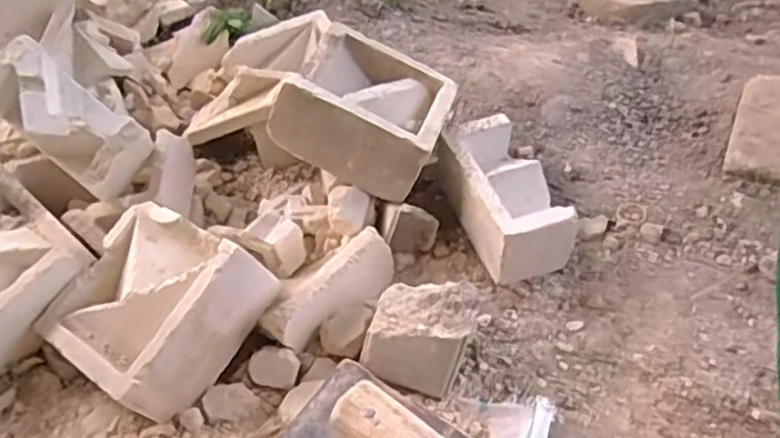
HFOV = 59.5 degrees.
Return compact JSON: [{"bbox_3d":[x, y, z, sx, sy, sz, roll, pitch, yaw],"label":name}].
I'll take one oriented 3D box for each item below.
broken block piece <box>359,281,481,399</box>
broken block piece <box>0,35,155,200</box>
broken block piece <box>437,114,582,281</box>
[{"bbox_3d":[0.035,0.130,0.758,0.118,0.086,0.101,9,51,12],"label":"broken block piece"},{"bbox_3d":[-0.414,-0.128,0.887,0.212,0.109,0.107,40,58,-3],"label":"broken block piece"},{"bbox_3d":[0.142,-0.031,0.886,0.105,0.096,0.195,-19,51,-11],"label":"broken block piece"}]

